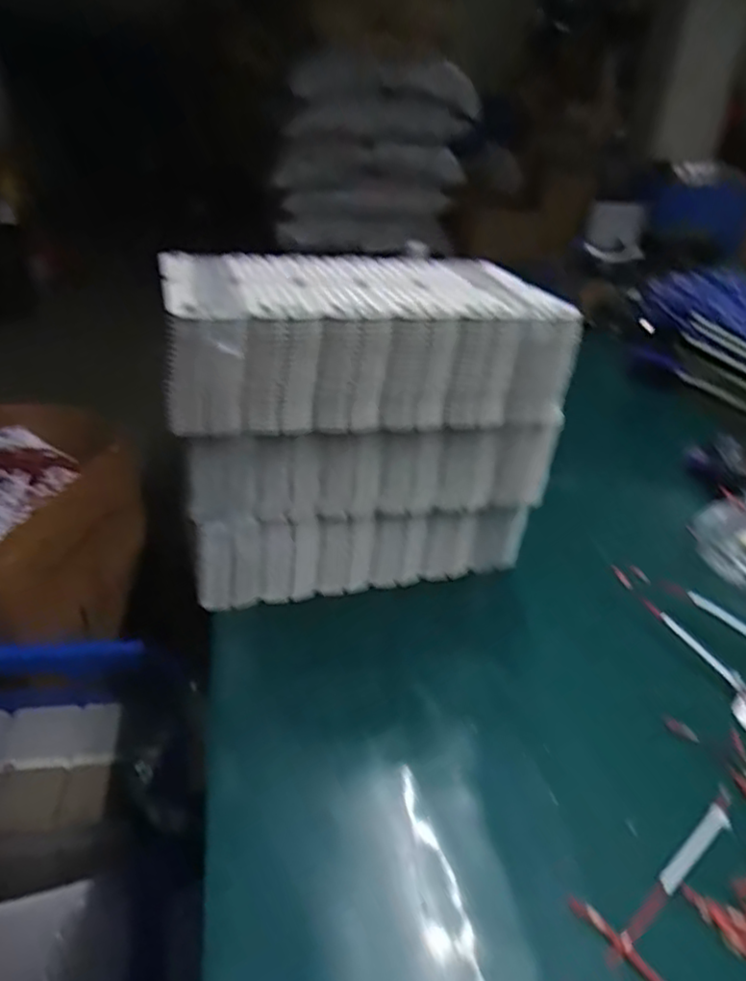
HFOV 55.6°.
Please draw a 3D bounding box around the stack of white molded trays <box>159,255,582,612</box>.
[{"bbox_3d":[-0.013,-0.057,0.620,0.299,0.263,0.176,-7,33,-14],"label":"stack of white molded trays"}]

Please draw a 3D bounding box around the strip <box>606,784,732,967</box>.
[{"bbox_3d":[0.185,0.229,0.427,0.152,0.004,0.015,-26,41,-36],"label":"strip"}]

